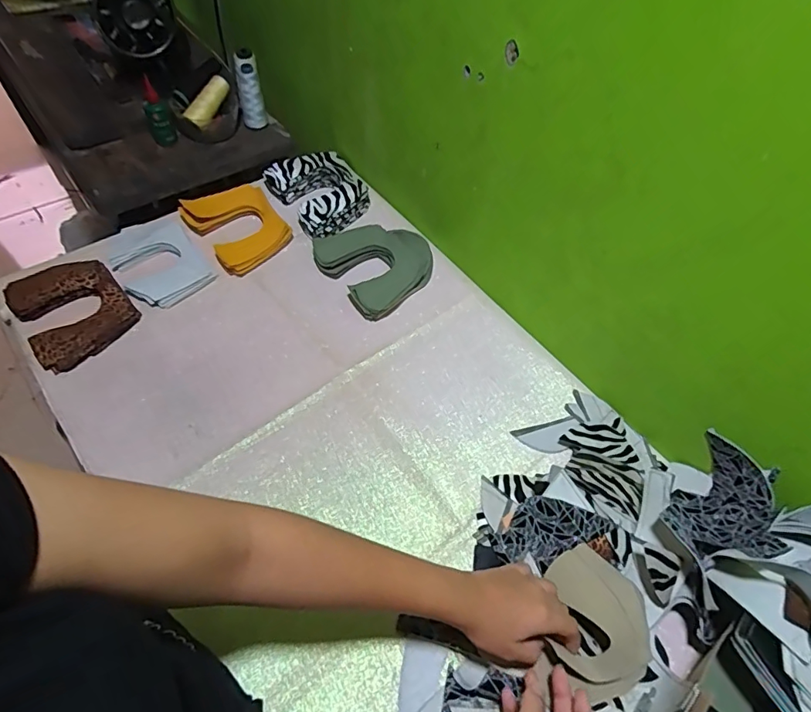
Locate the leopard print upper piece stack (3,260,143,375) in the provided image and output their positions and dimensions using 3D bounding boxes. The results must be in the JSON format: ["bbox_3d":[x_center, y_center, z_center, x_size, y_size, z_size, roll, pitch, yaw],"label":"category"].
[{"bbox_3d":[-0.473,-0.068,0.688,0.130,0.036,0.168,-36,66,-25],"label":"leopard print upper piece stack"}]

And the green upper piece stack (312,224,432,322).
[{"bbox_3d":[-0.040,-0.152,0.781,0.174,0.031,0.177,-30,64,-23],"label":"green upper piece stack"}]

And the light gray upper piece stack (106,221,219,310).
[{"bbox_3d":[-0.380,-0.144,0.745,0.115,0.036,0.152,-33,65,-24],"label":"light gray upper piece stack"}]

